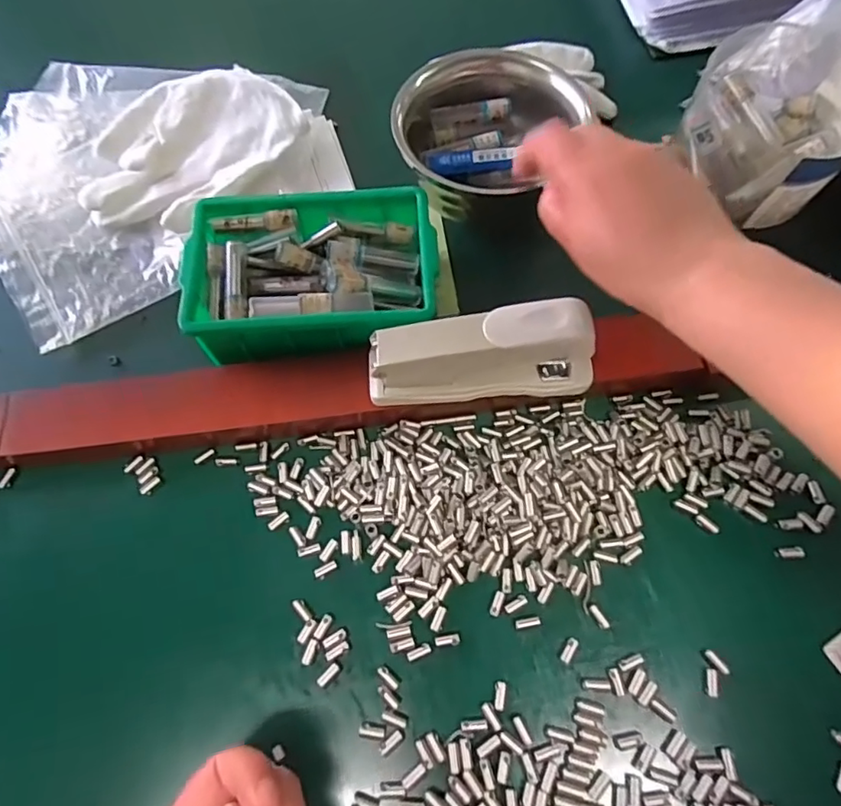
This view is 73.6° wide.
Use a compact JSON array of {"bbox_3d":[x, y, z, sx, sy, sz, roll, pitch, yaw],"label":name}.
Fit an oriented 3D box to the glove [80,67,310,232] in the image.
[{"bbox_3d":[-0.167,-0.183,0.401,0.154,0.027,0.099,-40,71,-16],"label":"glove"}]

